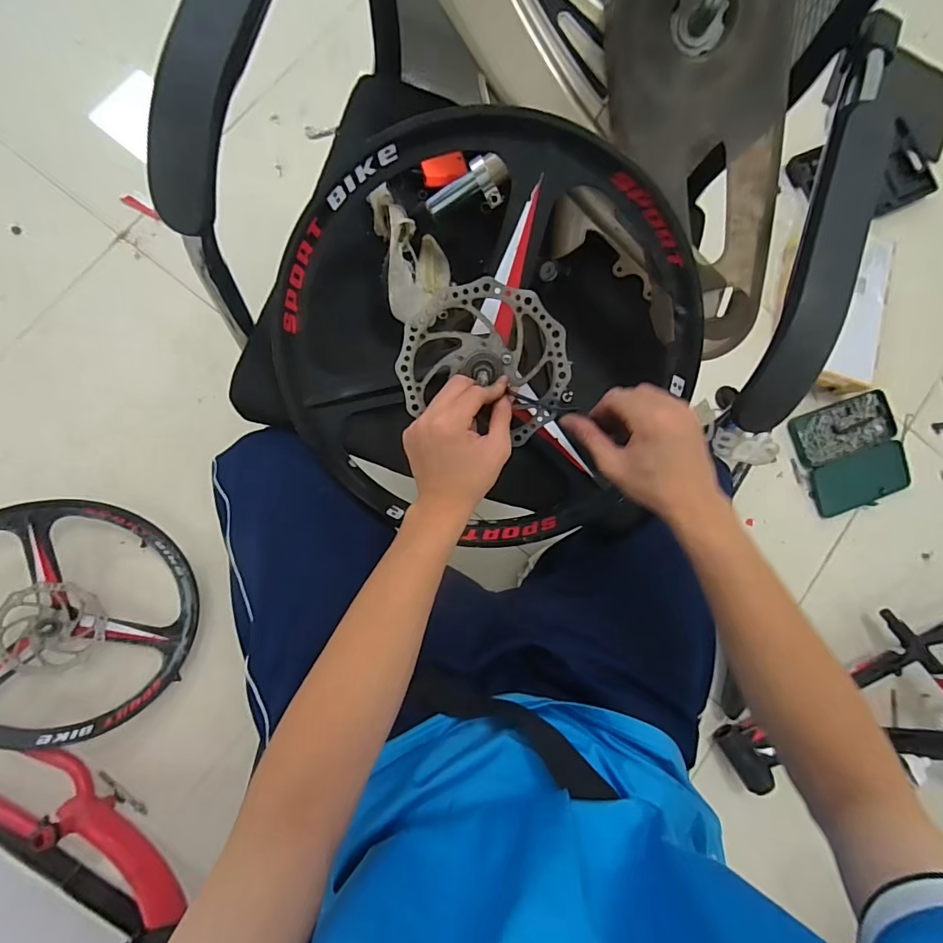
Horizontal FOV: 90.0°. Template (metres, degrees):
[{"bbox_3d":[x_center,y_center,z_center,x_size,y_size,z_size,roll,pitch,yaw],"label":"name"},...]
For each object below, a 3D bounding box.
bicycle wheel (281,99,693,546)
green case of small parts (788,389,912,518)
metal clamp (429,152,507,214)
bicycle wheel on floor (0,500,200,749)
[{"bbox_3d":[0.012,-0.111,0.453,0.400,0.077,0.376,2,105,6],"label":"bicycle wheel"},{"bbox_3d":[0.882,-0.042,1.094,0.252,0.033,0.243,-16,88,-9],"label":"green case of small parts"},{"bbox_3d":[-0.004,-0.284,0.477,0.085,0.027,0.036,-13,86,18],"label":"metal clamp"},{"bbox_3d":[-0.701,0.260,0.810,0.405,0.072,0.410,-1,92,-24],"label":"bicycle wheel on floor"}]

